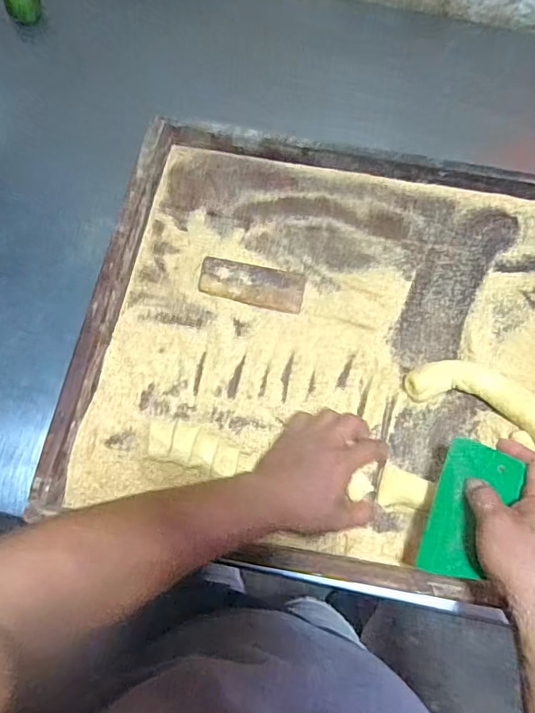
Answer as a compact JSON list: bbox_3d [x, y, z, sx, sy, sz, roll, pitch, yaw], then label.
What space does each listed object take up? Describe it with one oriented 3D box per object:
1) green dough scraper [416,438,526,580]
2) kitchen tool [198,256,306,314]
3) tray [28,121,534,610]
[{"bbox_3d":[0.188,0.142,0.457,0.069,0.011,0.129,10,69,42],"label":"green dough scraper"},{"bbox_3d":[-0.019,-0.088,0.607,0.127,0.018,0.047,12,73,5],"label":"kitchen tool"},{"bbox_3d":[0.285,0.002,0.558,0.959,0.069,0.506,9,73,3],"label":"tray"}]

